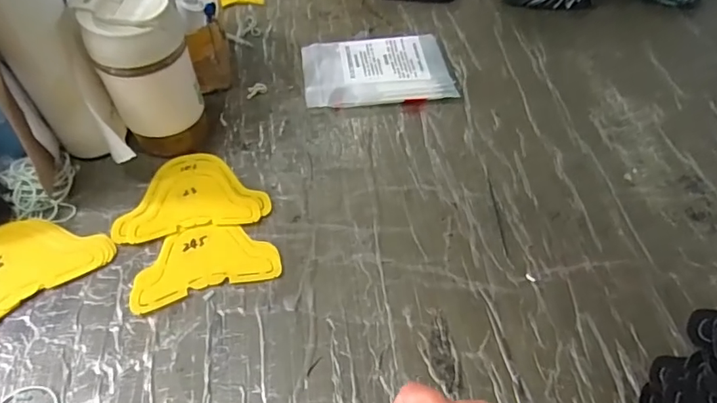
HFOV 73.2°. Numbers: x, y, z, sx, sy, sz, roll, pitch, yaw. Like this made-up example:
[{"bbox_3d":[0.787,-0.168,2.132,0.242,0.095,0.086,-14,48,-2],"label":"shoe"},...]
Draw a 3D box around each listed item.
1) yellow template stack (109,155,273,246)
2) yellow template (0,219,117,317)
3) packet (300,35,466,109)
[{"bbox_3d":[-0.167,-0.010,0.488,0.143,0.004,0.100,-10,54,-8],"label":"yellow template stack"},{"bbox_3d":[-0.309,0.059,0.432,0.150,0.004,0.092,-35,66,-26],"label":"yellow template"},{"bbox_3d":[0.026,-0.160,0.591,0.183,0.027,0.107,-5,54,-4],"label":"packet"}]

